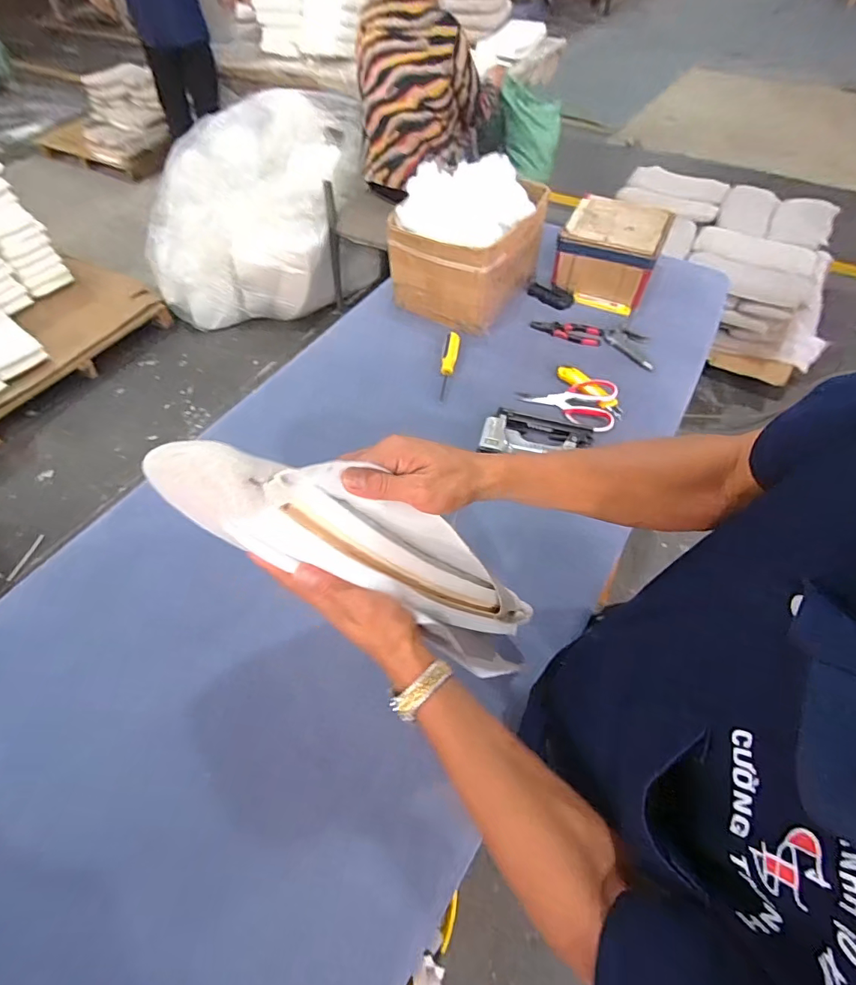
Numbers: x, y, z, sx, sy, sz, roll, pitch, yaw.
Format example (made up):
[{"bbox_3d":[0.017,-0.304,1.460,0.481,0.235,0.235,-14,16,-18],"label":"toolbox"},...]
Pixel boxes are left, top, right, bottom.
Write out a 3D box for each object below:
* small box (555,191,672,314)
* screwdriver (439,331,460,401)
[{"bbox_3d":[0.425,-0.559,1.080,0.215,0.145,0.227,22,58,16],"label":"small box"},{"bbox_3d":[0.045,-0.267,0.960,0.035,0.030,0.195,3,55,4],"label":"screwdriver"}]

